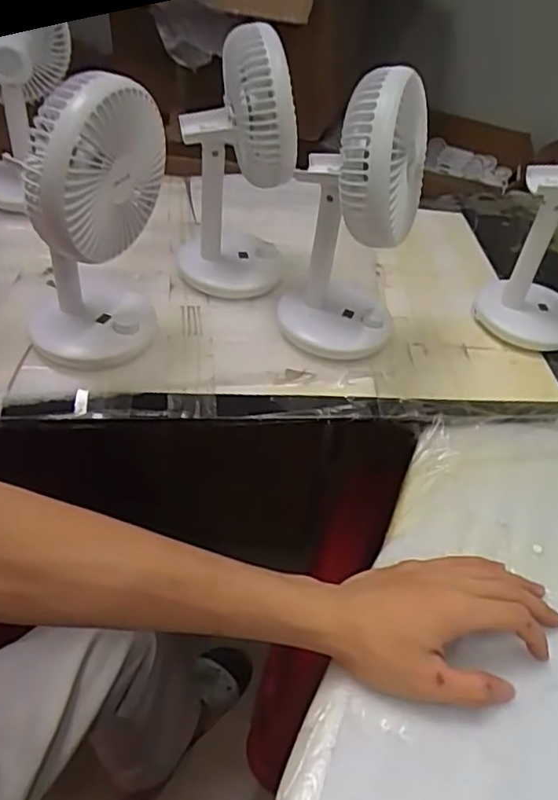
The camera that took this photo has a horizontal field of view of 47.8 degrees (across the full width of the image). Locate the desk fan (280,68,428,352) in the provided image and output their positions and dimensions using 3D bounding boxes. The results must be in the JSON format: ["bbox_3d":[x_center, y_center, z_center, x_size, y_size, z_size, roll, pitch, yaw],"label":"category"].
[{"bbox_3d":[0.063,-0.160,0.555,0.103,0.241,0.153,9,44,2],"label":"desk fan"}]

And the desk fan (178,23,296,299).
[{"bbox_3d":[-0.044,-0.209,0.594,0.099,0.226,0.127,-1,44,-9],"label":"desk fan"}]

